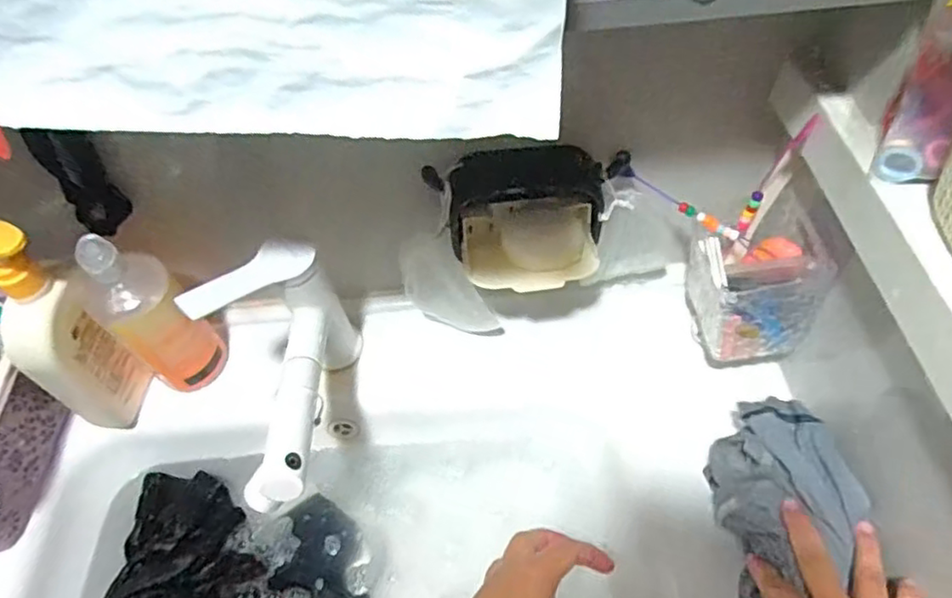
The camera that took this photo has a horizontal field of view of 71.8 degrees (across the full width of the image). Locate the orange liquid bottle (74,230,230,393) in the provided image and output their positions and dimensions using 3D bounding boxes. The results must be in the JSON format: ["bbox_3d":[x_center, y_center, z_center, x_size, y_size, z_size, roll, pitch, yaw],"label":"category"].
[{"bbox_3d":[-0.283,0.013,0.576,0.073,0.186,0.068,-2,53,3],"label":"orange liquid bottle"}]

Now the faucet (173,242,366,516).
[{"bbox_3d":[-0.157,0.067,0.524,0.080,0.184,0.210,-4,52,2],"label":"faucet"}]

